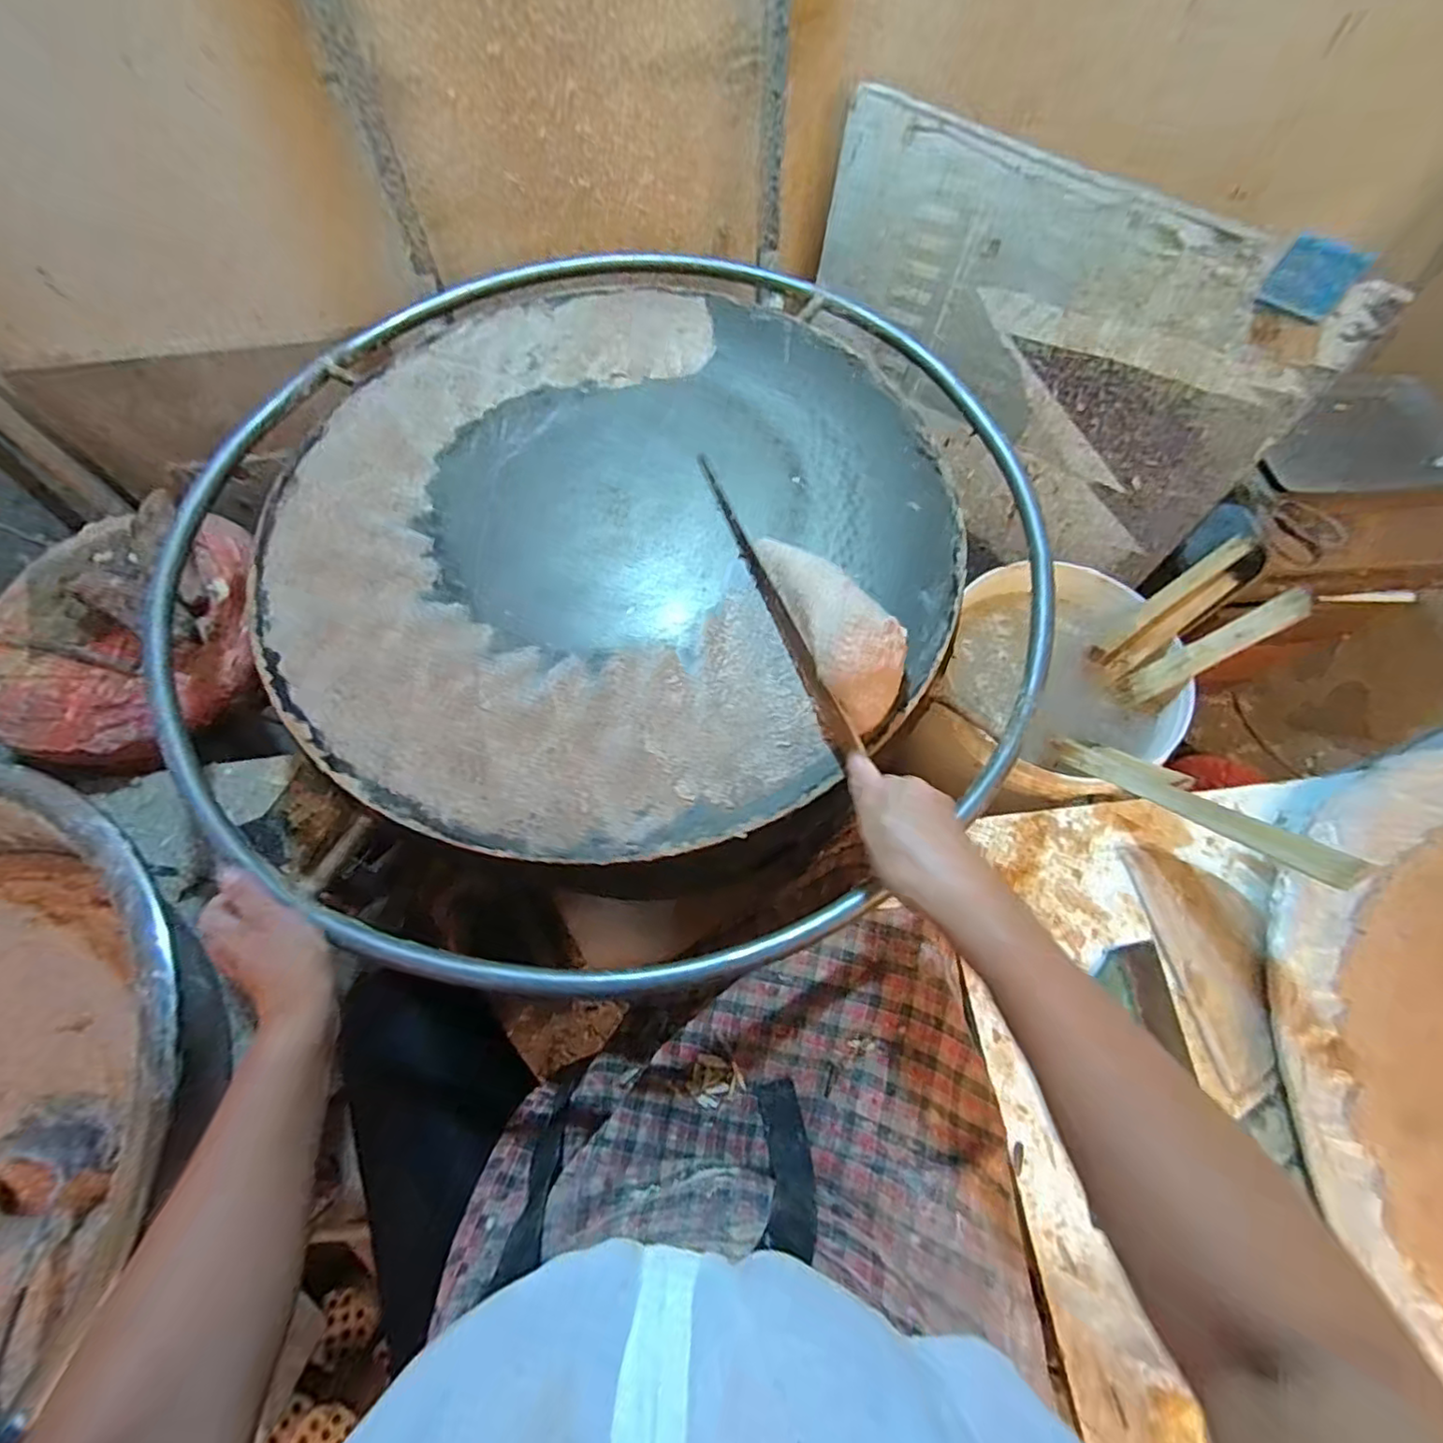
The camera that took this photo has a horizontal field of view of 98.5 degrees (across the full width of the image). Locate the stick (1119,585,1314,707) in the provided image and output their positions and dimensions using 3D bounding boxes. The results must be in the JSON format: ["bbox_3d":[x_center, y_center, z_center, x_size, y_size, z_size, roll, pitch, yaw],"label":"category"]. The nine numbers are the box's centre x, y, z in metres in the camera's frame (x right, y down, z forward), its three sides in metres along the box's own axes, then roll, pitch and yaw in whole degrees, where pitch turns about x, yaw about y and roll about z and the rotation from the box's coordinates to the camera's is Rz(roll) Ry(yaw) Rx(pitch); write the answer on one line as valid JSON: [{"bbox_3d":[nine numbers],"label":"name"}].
[{"bbox_3d":[0.537,-0.077,0.686,0.016,0.188,0.037,0,60,-37],"label":"stick"}]

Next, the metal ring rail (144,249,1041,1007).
[{"bbox_3d":[-0.116,-0.194,0.606,0.806,0.042,0.841,0,66,1],"label":"metal ring rail"}]

